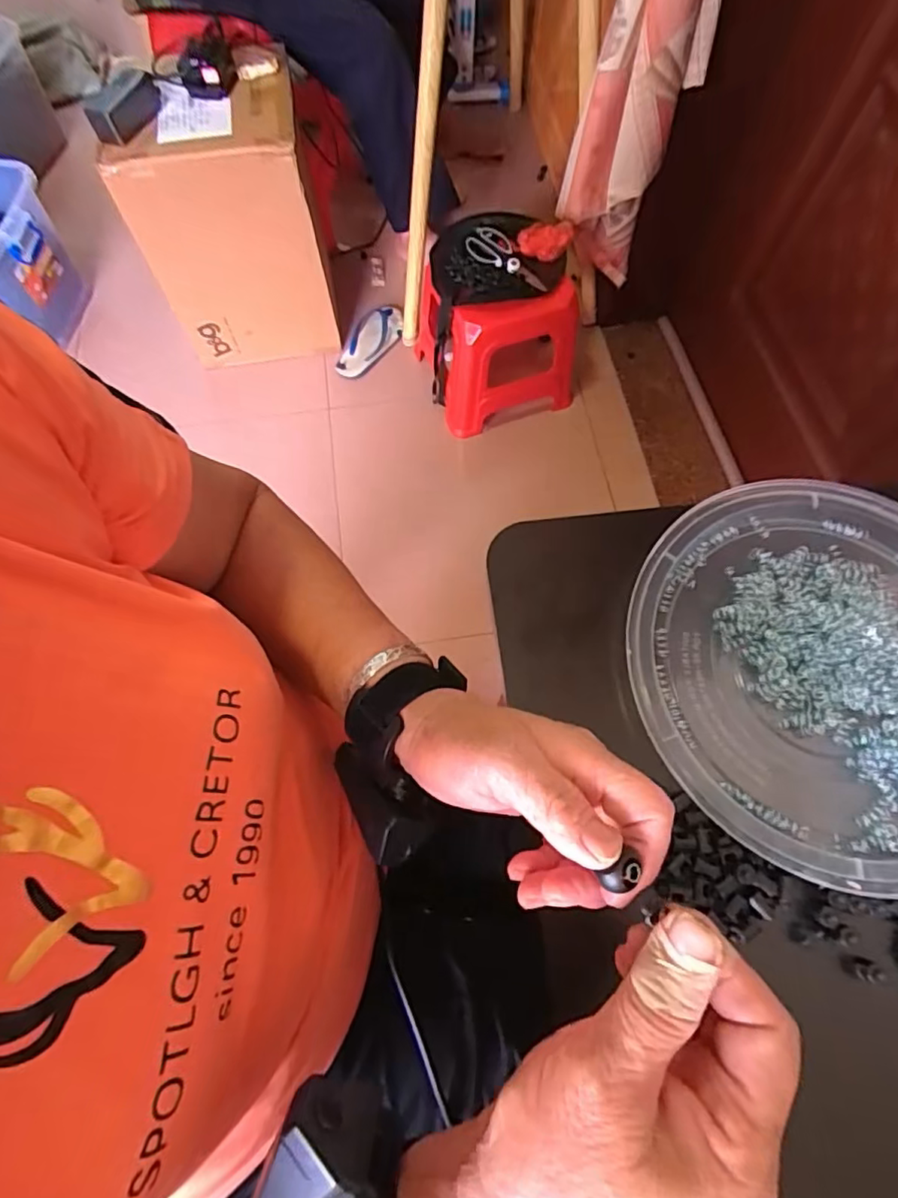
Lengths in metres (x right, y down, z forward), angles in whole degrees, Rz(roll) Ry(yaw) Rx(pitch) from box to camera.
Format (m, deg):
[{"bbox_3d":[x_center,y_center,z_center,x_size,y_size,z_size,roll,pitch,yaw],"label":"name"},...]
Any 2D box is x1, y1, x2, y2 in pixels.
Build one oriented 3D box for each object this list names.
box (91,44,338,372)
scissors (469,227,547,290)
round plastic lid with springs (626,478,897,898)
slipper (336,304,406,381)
[{"bbox_3d":[-0.465,-0.806,1.236,0.340,0.450,0.291,-9,69,-3],"label":"box"},{"bbox_3d":[0.111,-0.661,1.114,0.070,0.015,0.191,-41,80,0],"label":"scissors"},{"bbox_3d":[0.229,0.036,0.329,0.236,0.021,0.224,0,69,0],"label":"round plastic lid with springs"},{"bbox_3d":[-0.192,-0.648,1.401,0.115,0.043,0.234,33,72,12],"label":"slipper"}]

